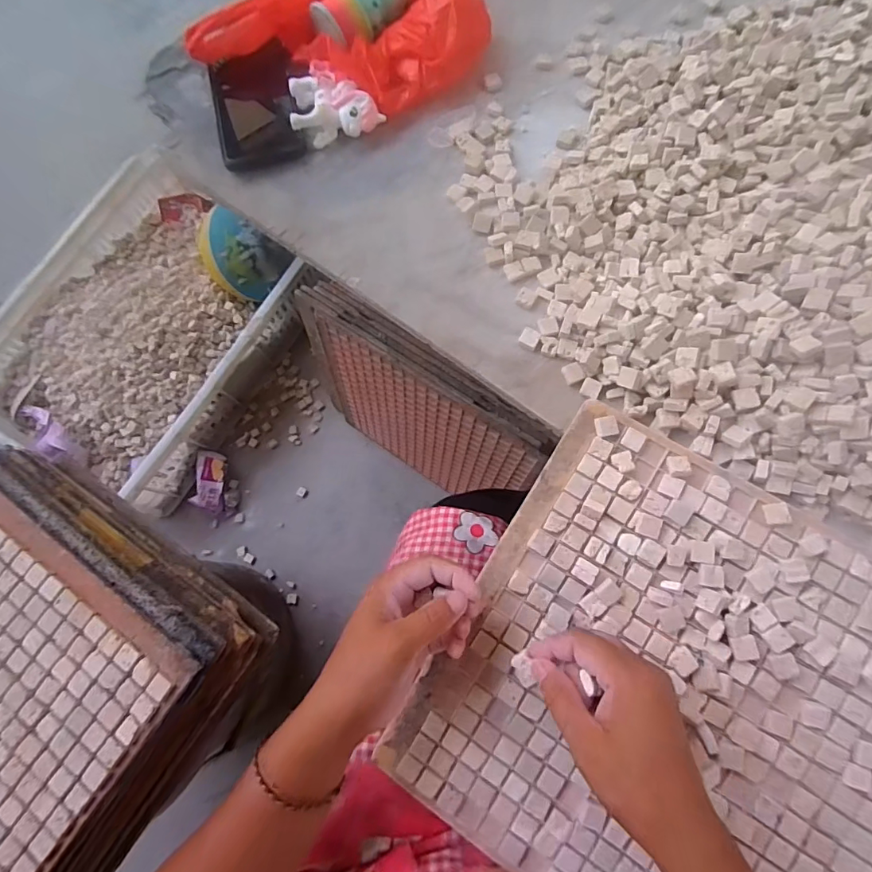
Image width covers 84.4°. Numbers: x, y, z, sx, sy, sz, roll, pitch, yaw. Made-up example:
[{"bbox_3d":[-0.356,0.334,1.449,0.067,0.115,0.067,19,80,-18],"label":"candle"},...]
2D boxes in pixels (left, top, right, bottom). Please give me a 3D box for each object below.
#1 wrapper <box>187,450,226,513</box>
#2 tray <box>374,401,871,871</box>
[{"bbox_3d":[-0.408,0.081,0.866,0.052,0.023,0.105,1,75,3],"label":"wrapper"},{"bbox_3d":[0.183,0.192,0.330,0.347,0.014,0.314,31,87,13],"label":"tray"}]

